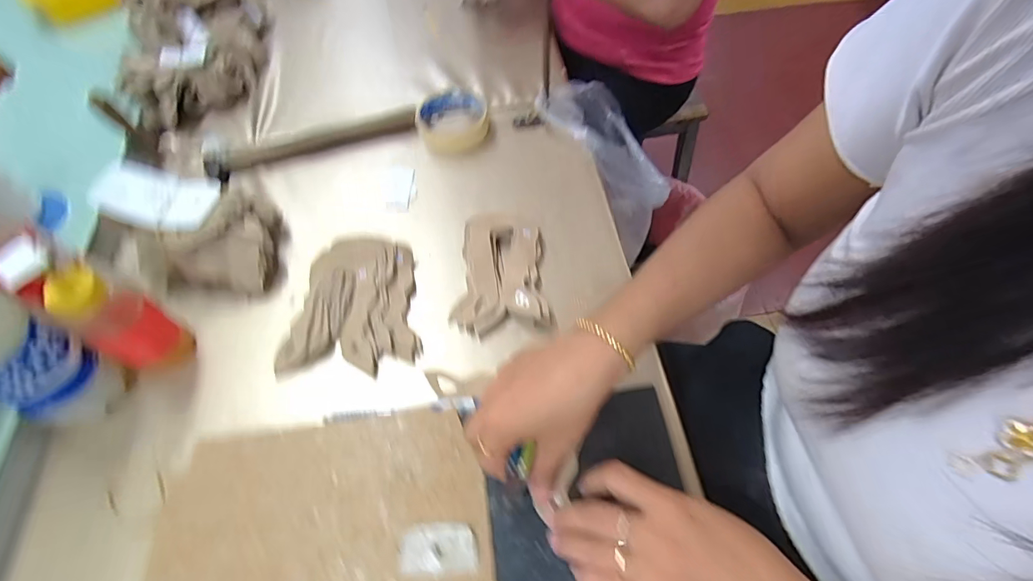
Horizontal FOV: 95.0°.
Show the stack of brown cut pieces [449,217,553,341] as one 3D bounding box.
[{"bbox_3d":[-0.018,-0.016,0.469,0.093,0.033,0.122,-2,59,-3],"label":"stack of brown cut pieces"}]

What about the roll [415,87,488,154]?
[{"bbox_3d":[-0.079,-0.213,0.589,0.085,0.028,0.094,-6,59,-5],"label":"roll"}]

